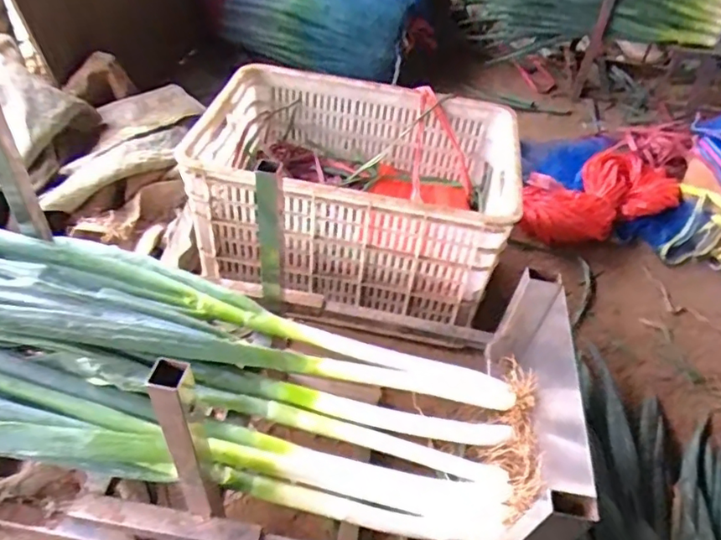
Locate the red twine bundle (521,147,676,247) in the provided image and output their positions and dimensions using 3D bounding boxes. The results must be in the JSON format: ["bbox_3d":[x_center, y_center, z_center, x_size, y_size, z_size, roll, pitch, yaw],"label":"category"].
[{"bbox_3d":[0.536,-0.176,1.266,0.396,0.075,0.195,-10,48,-18],"label":"red twine bundle"}]

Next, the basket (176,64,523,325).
[{"bbox_3d":[-0.009,-0.151,0.999,0.511,0.230,0.339,12,45,4],"label":"basket"}]

